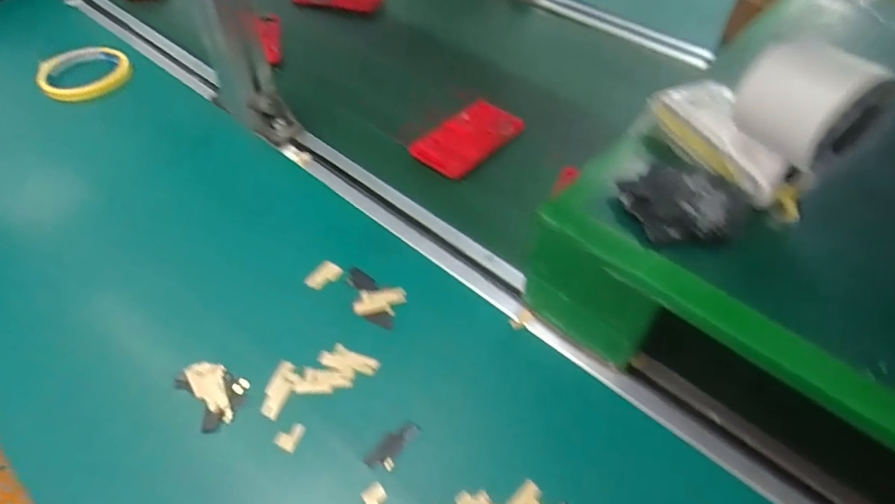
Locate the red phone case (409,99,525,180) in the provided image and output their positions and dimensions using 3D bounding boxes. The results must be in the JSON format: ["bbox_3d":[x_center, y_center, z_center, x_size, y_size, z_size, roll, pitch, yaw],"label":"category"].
[{"bbox_3d":[0.022,-0.116,0.546,0.111,0.012,0.060,-36,59,-28],"label":"red phone case"}]

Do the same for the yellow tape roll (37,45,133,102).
[{"bbox_3d":[-0.419,-0.207,0.617,0.092,0.020,0.092,1,49,-1],"label":"yellow tape roll"}]

